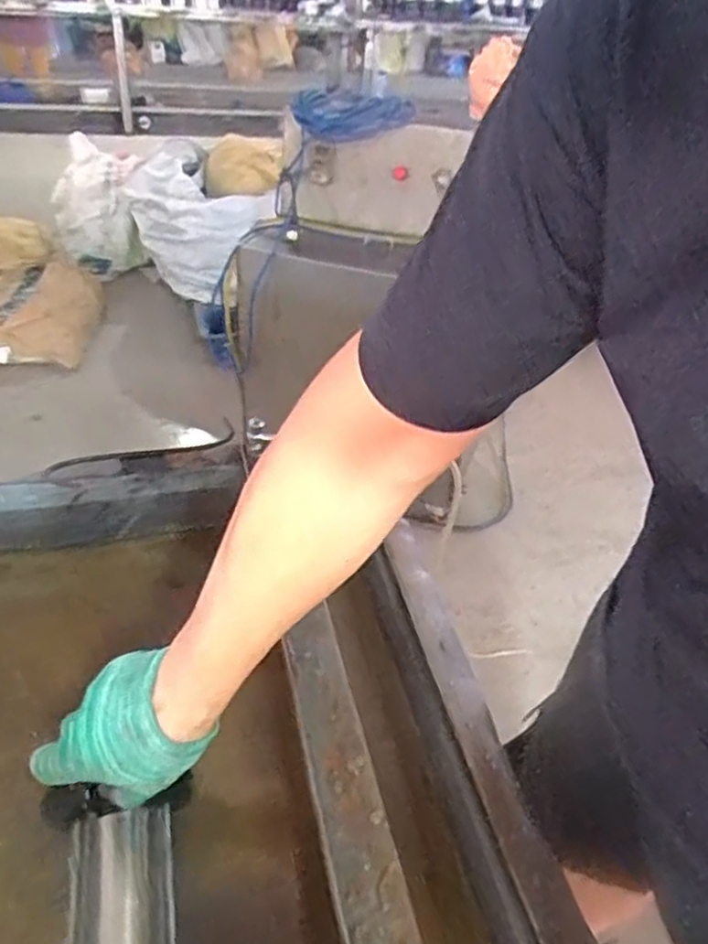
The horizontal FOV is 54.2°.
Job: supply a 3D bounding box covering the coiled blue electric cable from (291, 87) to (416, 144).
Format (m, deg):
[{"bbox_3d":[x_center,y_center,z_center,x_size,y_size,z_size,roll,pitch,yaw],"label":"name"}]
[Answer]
[{"bbox_3d":[0.002,-0.841,1.637,0.294,0.096,0.080,-6,39,-13],"label":"coiled blue electric cable"}]

